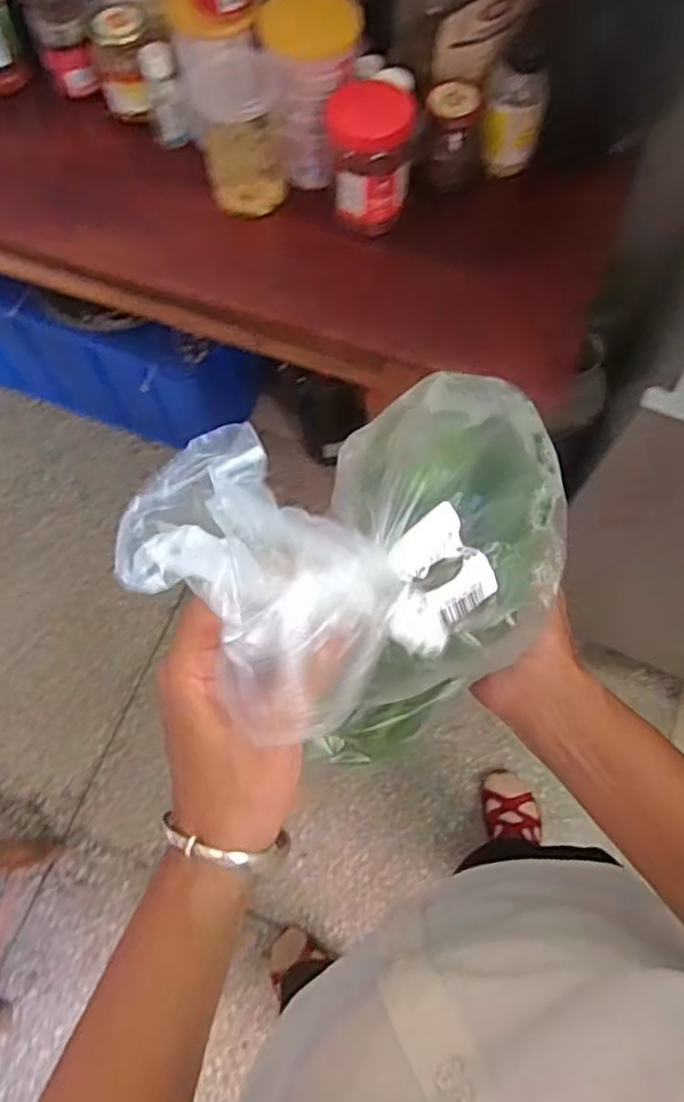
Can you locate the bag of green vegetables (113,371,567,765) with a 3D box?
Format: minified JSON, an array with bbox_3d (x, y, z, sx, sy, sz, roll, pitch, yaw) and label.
[{"bbox_3d":[0.028,-0.004,0.324,0.199,0.123,0.132,-36,74,-11],"label":"bag of green vegetables"}]

